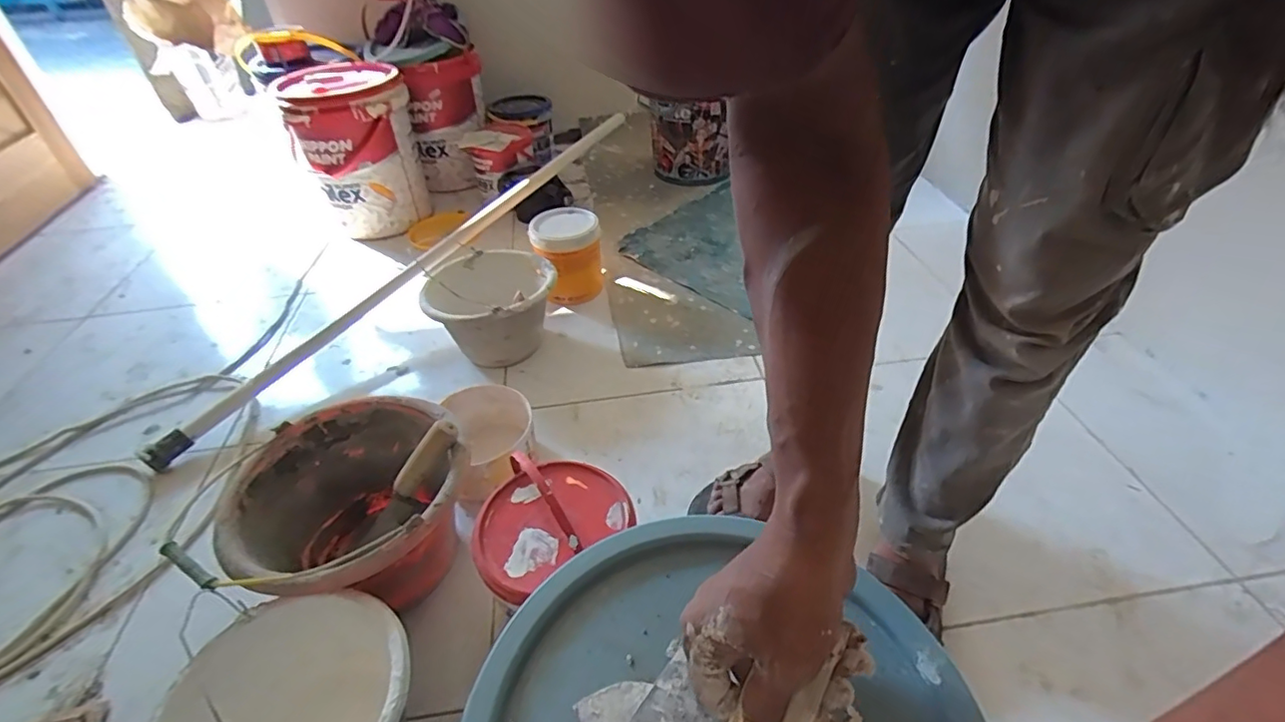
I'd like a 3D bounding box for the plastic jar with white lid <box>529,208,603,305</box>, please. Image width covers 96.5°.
[{"bbox_3d":[-0.177,-0.239,1.324,0.155,0.178,0.150,-2,41,2],"label":"plastic jar with white lid"}]

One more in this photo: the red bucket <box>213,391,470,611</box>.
[{"bbox_3d":[-0.368,0.218,0.781,0.278,0.225,0.273,-2,41,2],"label":"red bucket"}]

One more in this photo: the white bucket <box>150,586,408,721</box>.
[{"bbox_3d":[-0.348,0.393,0.609,0.225,0.171,0.230,-2,41,2],"label":"white bucket"}]

